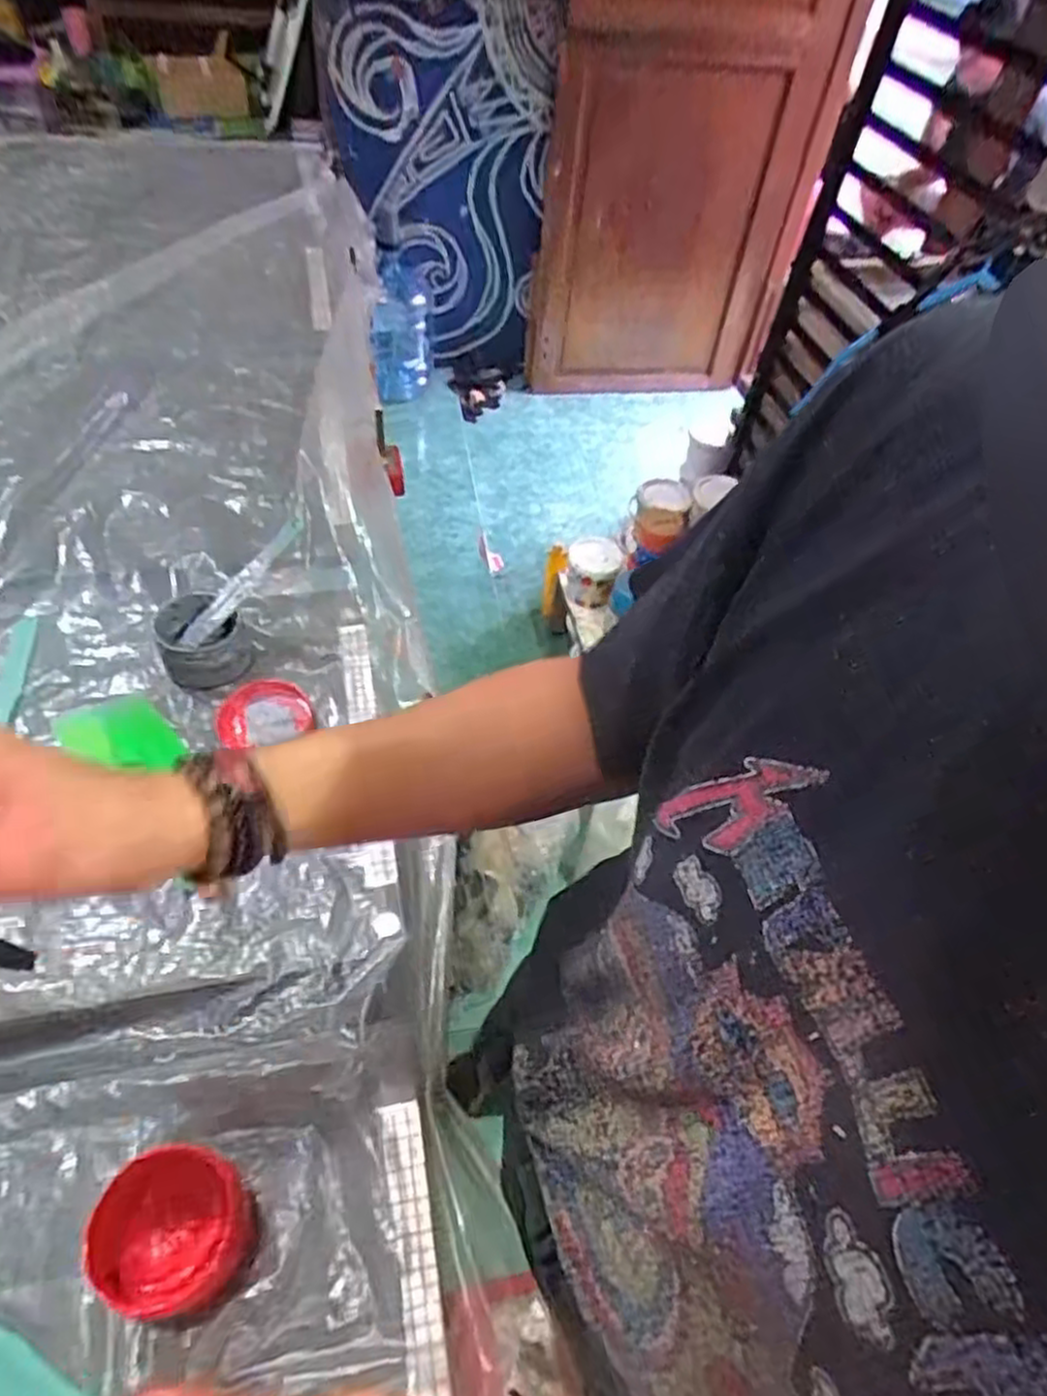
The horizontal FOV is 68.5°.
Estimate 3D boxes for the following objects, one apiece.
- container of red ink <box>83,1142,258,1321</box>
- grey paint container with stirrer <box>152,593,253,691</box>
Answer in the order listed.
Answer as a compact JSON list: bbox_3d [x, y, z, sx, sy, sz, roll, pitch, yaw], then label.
[{"bbox_3d":[-0.232,0.349,0.508,0.093,0.031,0.090,-8,52,-13],"label":"container of red ink"},{"bbox_3d":[-0.341,-0.058,0.817,0.086,0.054,0.091,-19,55,-21],"label":"grey paint container with stirrer"}]

